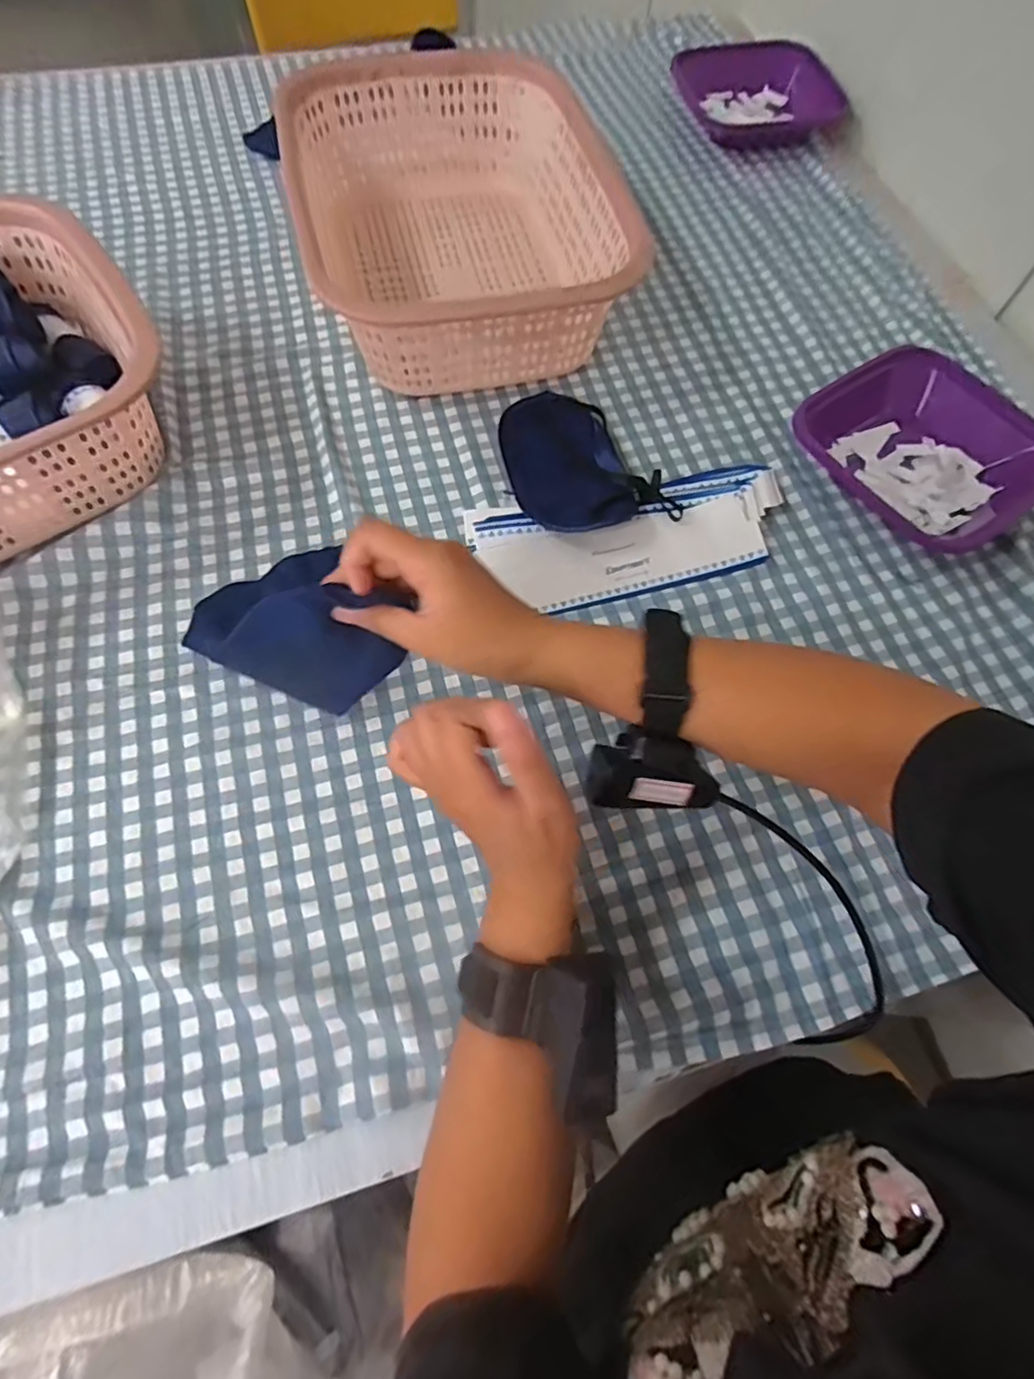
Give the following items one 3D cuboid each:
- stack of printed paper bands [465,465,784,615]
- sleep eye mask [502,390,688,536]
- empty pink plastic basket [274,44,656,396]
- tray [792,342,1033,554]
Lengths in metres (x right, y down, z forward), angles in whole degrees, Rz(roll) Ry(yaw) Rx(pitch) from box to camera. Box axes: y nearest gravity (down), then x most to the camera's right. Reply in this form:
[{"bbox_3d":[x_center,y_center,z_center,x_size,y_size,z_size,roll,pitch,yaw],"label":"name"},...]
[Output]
[{"bbox_3d":[0.094,-0.125,0.500,0.254,0.019,0.100,-10,67,-8],"label":"stack of printed paper bands"},{"bbox_3d":[0.044,-0.192,0.521,0.108,0.034,0.167,-24,70,-13],"label":"sleep eye mask"},{"bbox_3d":[-0.054,-0.430,0.581,0.249,0.112,0.356,-15,68,-10],"label":"empty pink plastic basket"},{"bbox_3d":[0.352,-0.205,0.540,0.187,0.049,0.180,-30,71,-15],"label":"tray"}]

